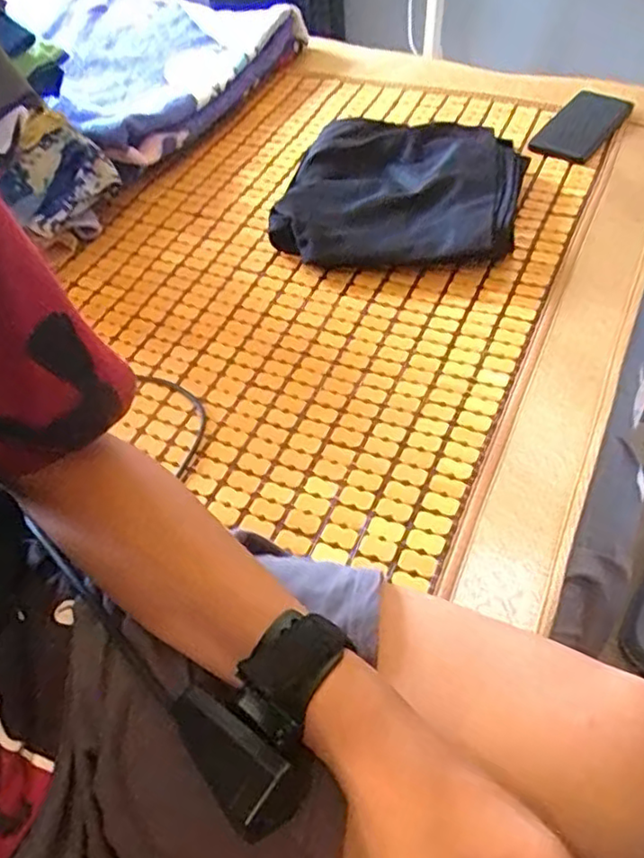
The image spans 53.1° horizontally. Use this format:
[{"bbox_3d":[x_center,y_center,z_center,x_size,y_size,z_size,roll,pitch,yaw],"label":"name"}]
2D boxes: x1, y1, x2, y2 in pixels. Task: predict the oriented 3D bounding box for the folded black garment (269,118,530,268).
[{"bbox_3d":[0.093,-0.280,0.751,0.263,0.042,0.269,10,53,13],"label":"folded black garment"}]

